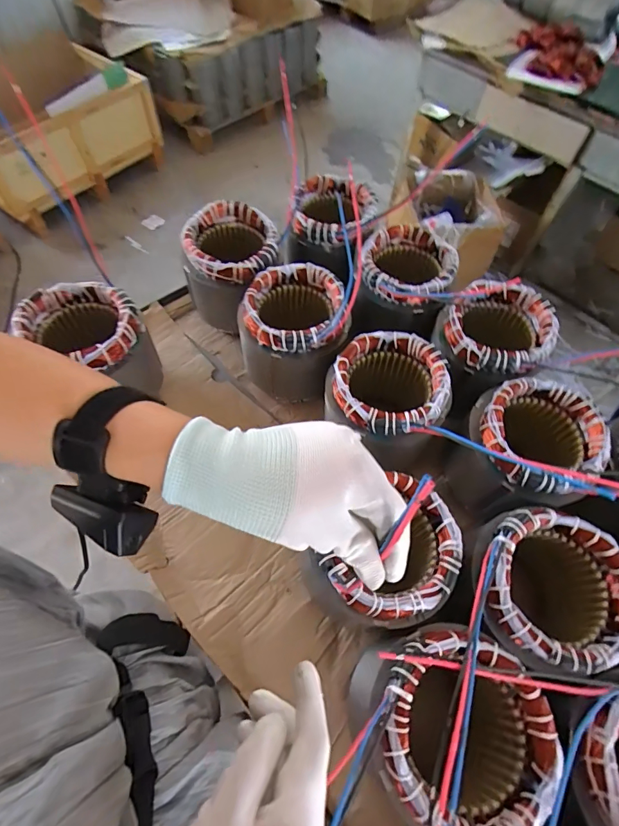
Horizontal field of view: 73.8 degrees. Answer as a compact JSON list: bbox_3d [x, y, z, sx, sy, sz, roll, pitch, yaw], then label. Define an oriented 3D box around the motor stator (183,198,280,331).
[{"bbox_3d":[-0.119,-0.227,0.667,0.138,0.157,0.134,11,61,3],"label":"motor stator"}]

